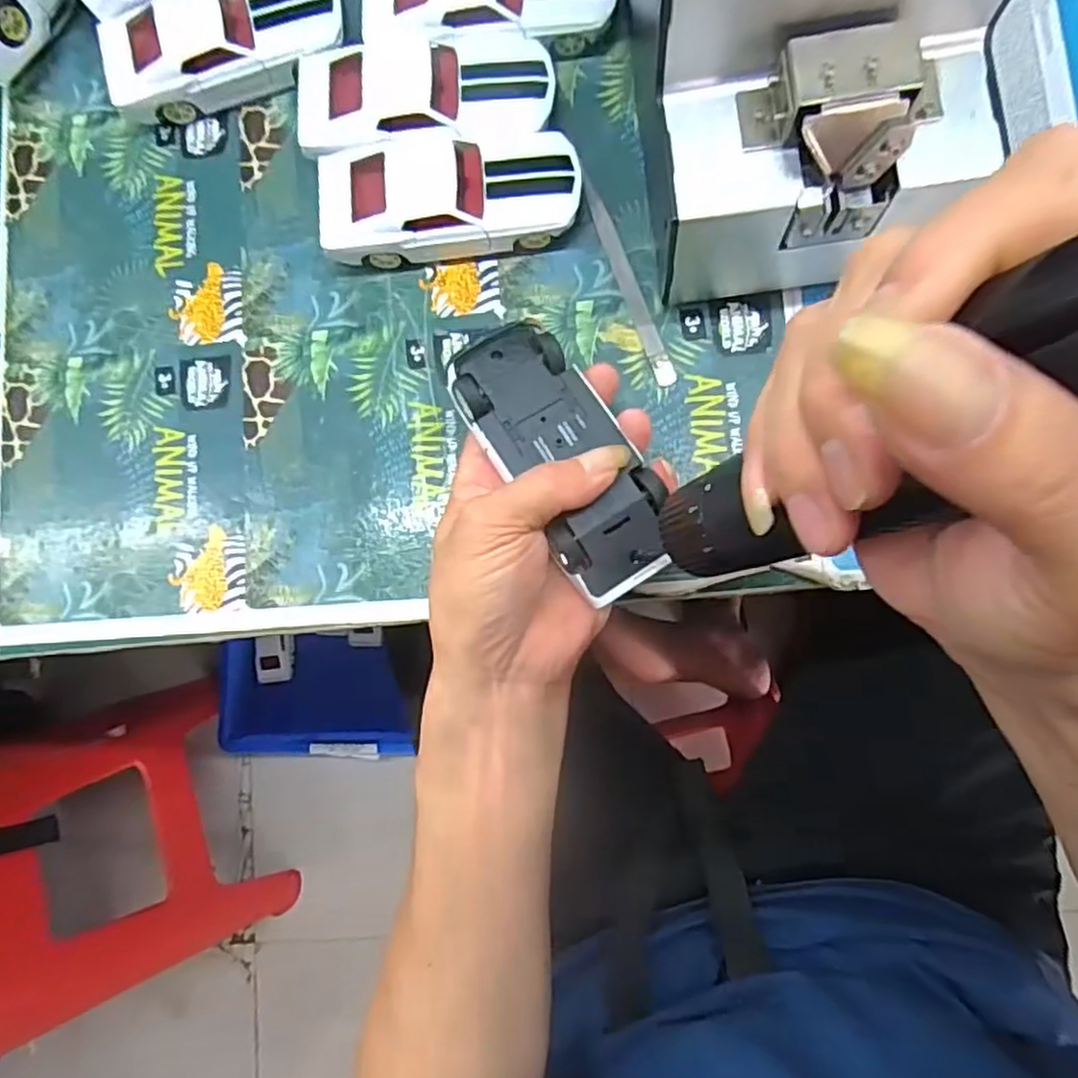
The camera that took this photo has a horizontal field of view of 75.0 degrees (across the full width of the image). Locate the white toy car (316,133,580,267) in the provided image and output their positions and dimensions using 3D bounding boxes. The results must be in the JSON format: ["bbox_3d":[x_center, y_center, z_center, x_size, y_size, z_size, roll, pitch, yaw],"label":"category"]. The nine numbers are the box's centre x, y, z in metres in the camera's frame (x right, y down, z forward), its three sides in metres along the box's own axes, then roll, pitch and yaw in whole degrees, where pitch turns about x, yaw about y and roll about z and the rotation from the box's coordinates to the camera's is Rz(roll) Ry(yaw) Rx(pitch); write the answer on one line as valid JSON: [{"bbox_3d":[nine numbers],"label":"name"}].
[{"bbox_3d":[-0.044,-0.169,0.350,0.126,0.034,0.054,-4,85,7],"label":"white toy car"}]

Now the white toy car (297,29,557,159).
[{"bbox_3d":[-0.057,-0.223,0.356,0.125,0.033,0.054,-6,85,6],"label":"white toy car"}]

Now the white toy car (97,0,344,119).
[{"bbox_3d":[-0.164,-0.260,0.370,0.123,0.034,0.052,-13,84,6],"label":"white toy car"}]

